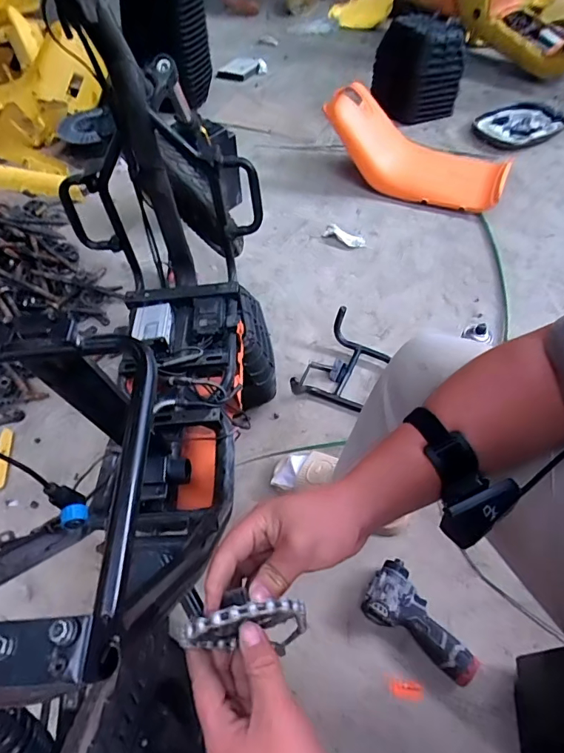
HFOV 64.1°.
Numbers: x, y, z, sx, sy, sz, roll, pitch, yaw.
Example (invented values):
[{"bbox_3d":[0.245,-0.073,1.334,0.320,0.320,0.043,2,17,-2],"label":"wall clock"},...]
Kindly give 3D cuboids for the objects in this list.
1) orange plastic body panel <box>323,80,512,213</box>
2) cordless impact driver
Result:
[{"bbox_3d":[0.399,-0.648,1.372,0.603,0.182,0.281,14,52,-19],"label":"orange plastic body panel"},{"bbox_3d":[0.239,0.421,0.778,0.200,0.059,0.108,33,61,23],"label":"cordless impact driver"}]

